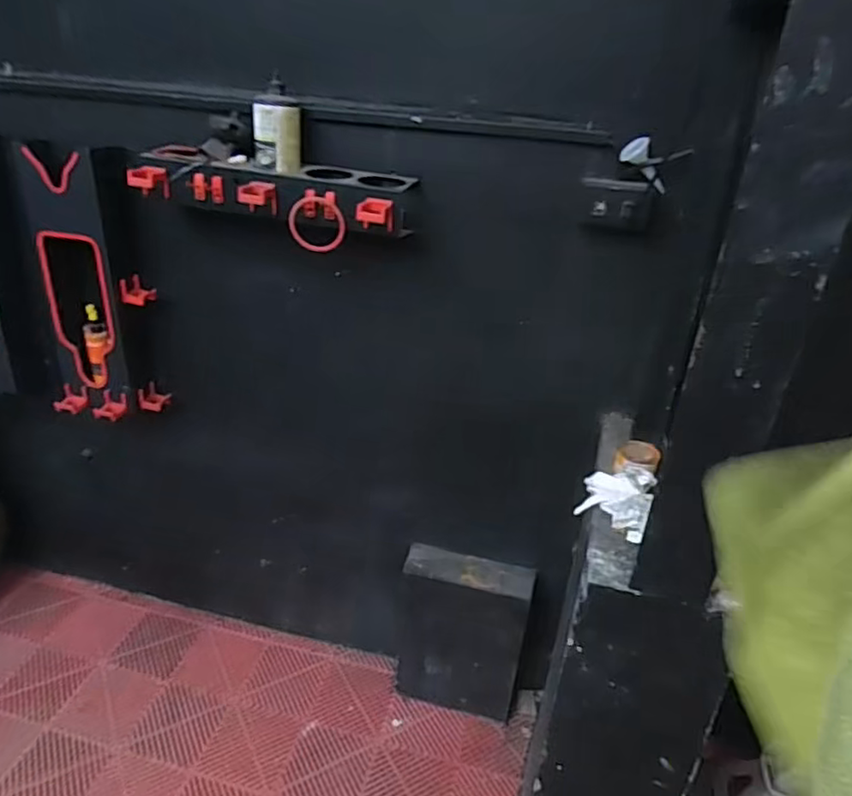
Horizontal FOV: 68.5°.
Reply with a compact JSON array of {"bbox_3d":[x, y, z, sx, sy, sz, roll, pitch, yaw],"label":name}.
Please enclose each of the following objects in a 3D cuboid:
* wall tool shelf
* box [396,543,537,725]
[{"bbox_3d":[-0.299,-0.387,1.216,0.531,0.127,0.151,10,27,9],"label":"wall tool shelf"},{"bbox_3d":[0.086,0.608,1.598,0.315,0.430,0.118,10,27,10],"label":"box"}]

